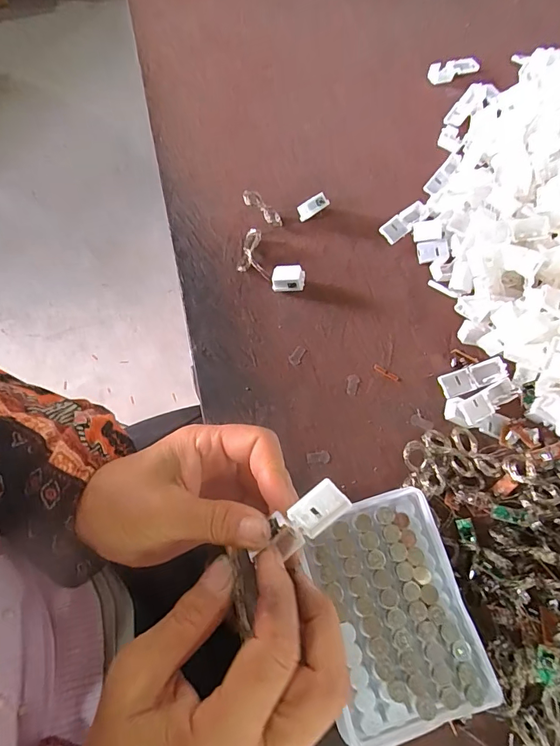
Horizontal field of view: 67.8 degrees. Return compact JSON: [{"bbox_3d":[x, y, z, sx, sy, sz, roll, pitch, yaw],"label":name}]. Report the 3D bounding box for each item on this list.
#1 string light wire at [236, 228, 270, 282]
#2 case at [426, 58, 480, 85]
[{"bbox_3d":[-0.028,-0.110,0.385,0.027,0.010,0.053,-10,70,-4],"label":"string light wire"},{"bbox_3d":[0.202,-0.351,0.483,0.061,0.015,0.017,-14,70,-6],"label":"case"}]

